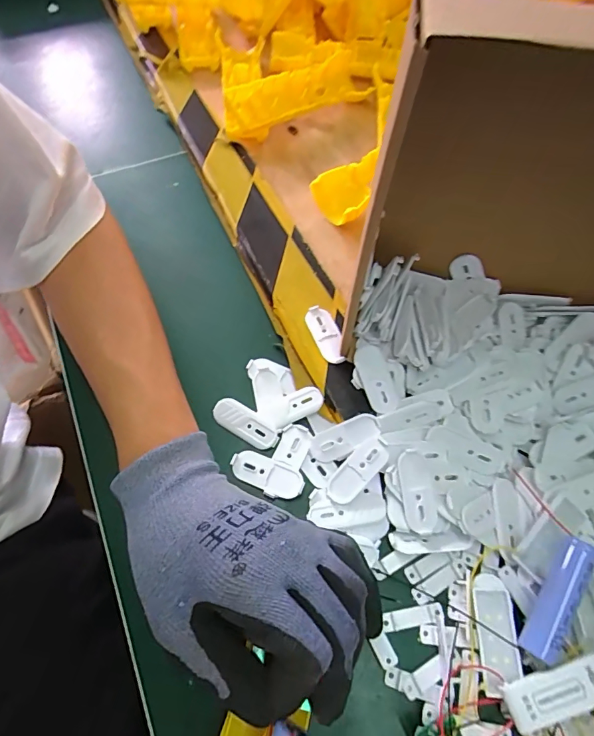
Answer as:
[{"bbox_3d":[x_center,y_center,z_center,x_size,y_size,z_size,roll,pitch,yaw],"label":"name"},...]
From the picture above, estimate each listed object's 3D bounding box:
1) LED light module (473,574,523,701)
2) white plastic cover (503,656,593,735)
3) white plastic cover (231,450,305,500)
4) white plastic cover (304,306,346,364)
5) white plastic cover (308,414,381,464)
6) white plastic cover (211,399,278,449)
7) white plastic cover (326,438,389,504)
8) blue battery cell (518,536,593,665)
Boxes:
[{"bbox_3d":[0.109,0.145,0.236,0.019,0.011,0.056,2,62,-1],"label":"LED light module"},{"bbox_3d":[0.132,0.160,0.214,0.056,0.004,0.020,-24,64,3],"label":"white plastic cover"},{"bbox_3d":[-0.020,0.069,0.283,0.049,0.005,0.022,26,64,11],"label":"white plastic cover"},{"bbox_3d":[0.022,-0.024,0.317,0.020,0.008,0.050,-18,64,-11],"label":"white plastic cover"},{"bbox_3d":[0.031,0.047,0.286,0.047,0.005,0.020,-28,64,12],"label":"white plastic cover"},{"bbox_3d":[-0.035,0.038,0.298,0.049,0.005,0.019,28,65,12],"label":"white plastic cover"},{"bbox_3d":[0.039,0.066,0.276,0.018,0.004,0.046,43,90,19],"label":"white plastic cover"},{"bbox_3d":[0.139,0.122,0.229,0.015,0.020,0.063,30,78,13],"label":"blue battery cell"}]

